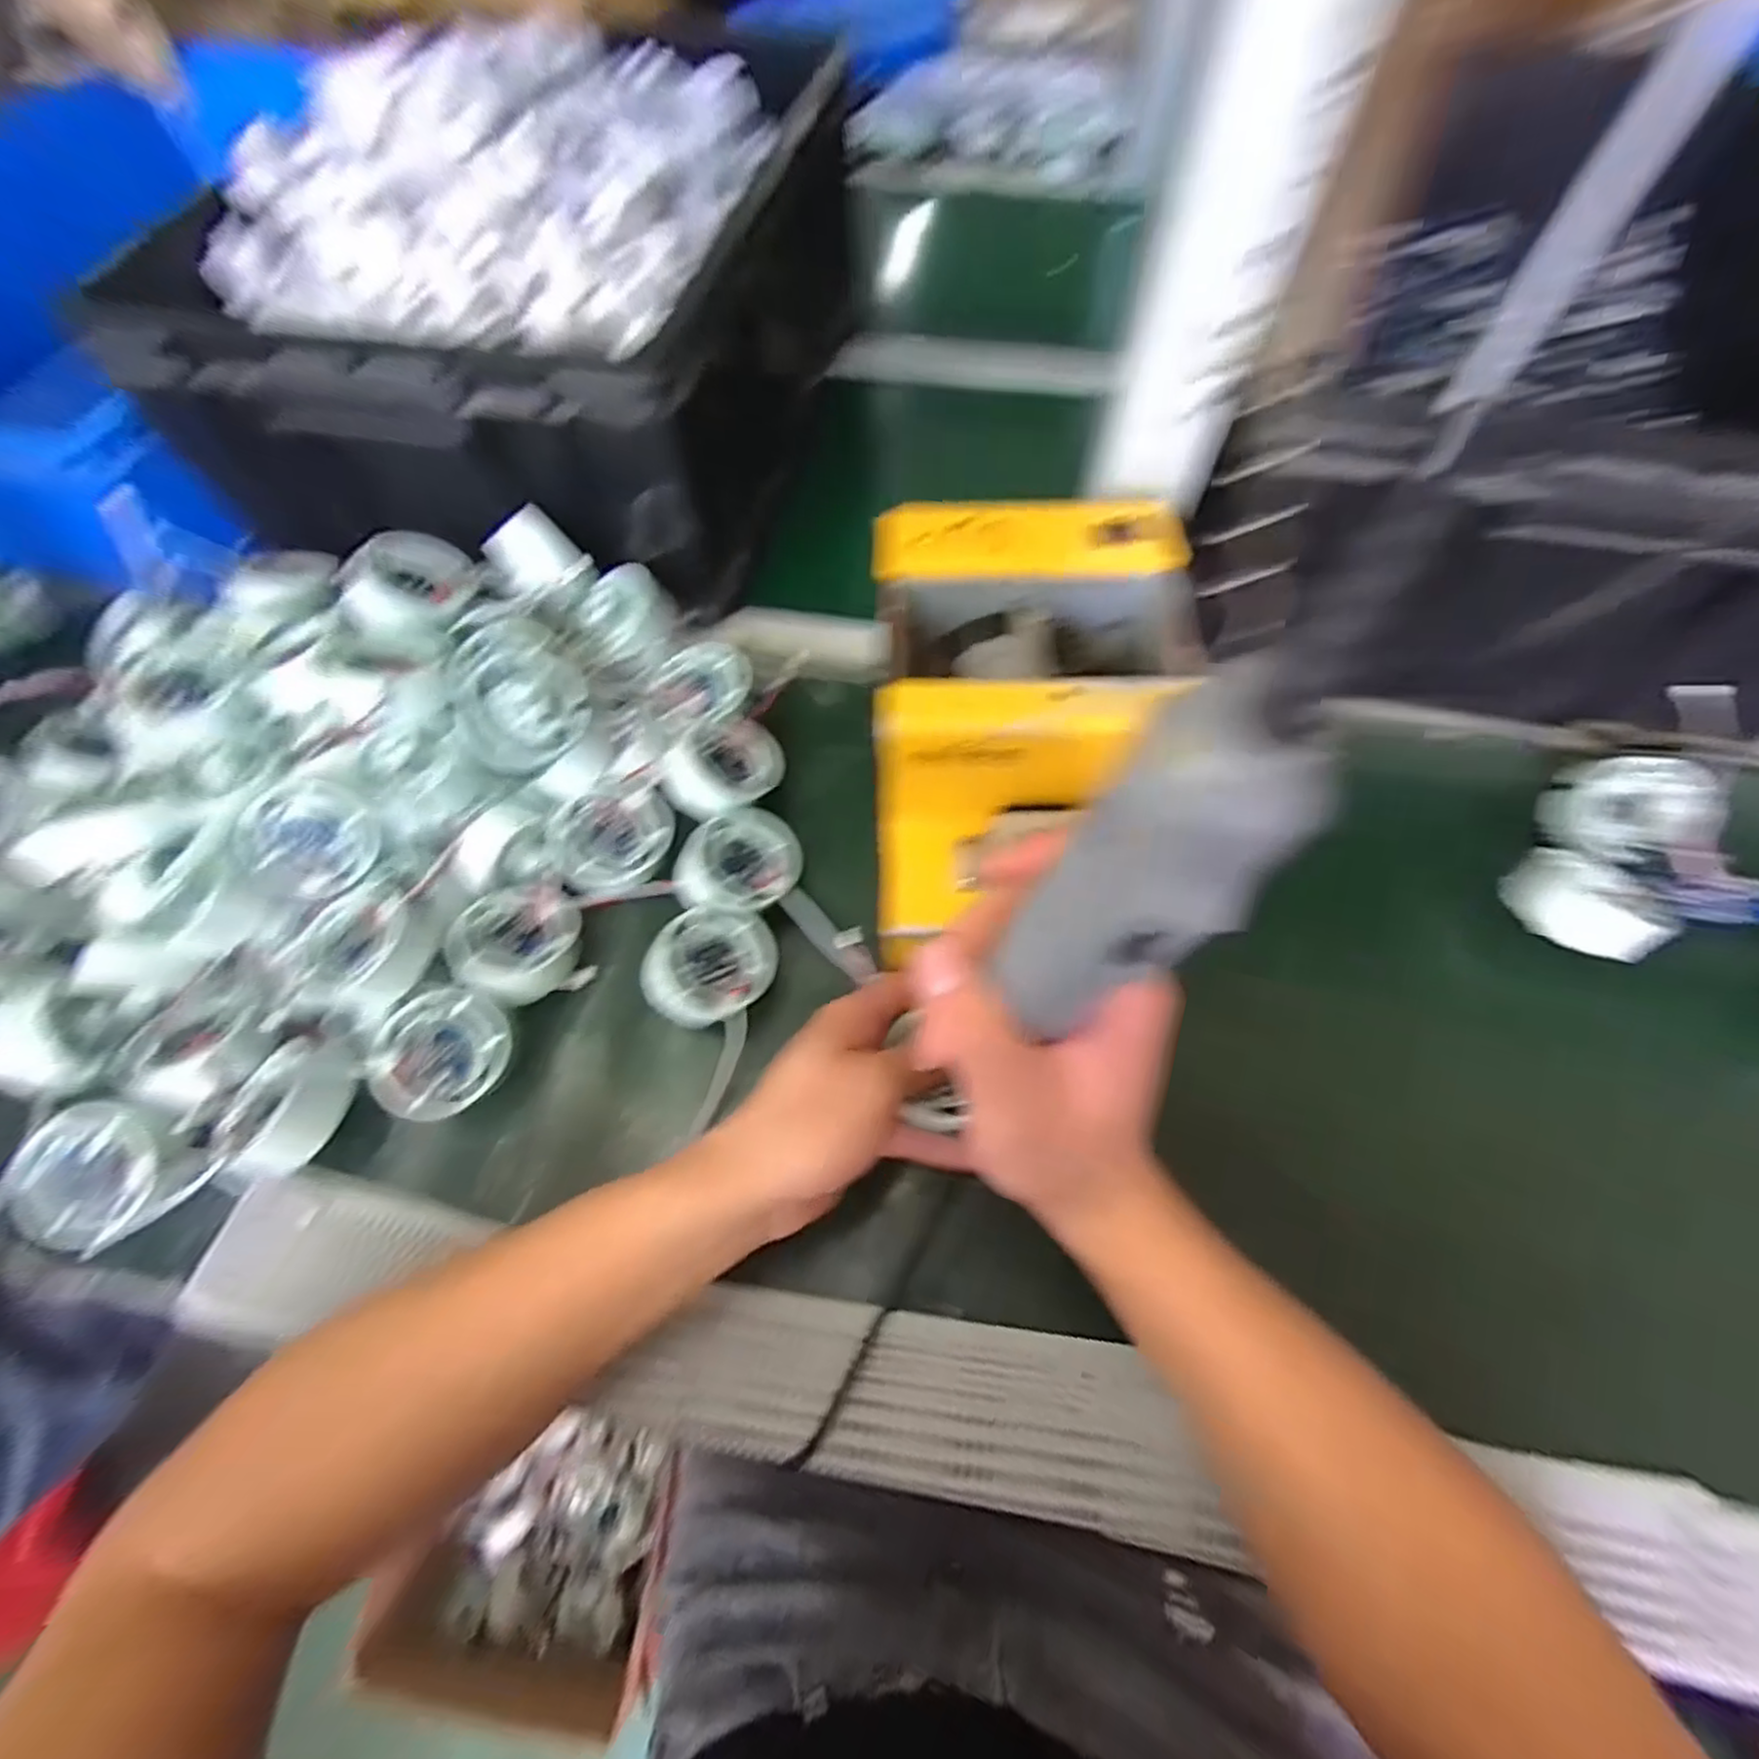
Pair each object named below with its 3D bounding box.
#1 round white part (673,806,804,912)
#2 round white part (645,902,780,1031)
[{"bbox_3d":[-0.075,-0.008,0.390,0.067,0.024,0.051,-24,65,-10],"label":"round white part"},{"bbox_3d":[-0.082,0.041,0.364,0.050,0.026,0.063,38,70,18],"label":"round white part"}]

